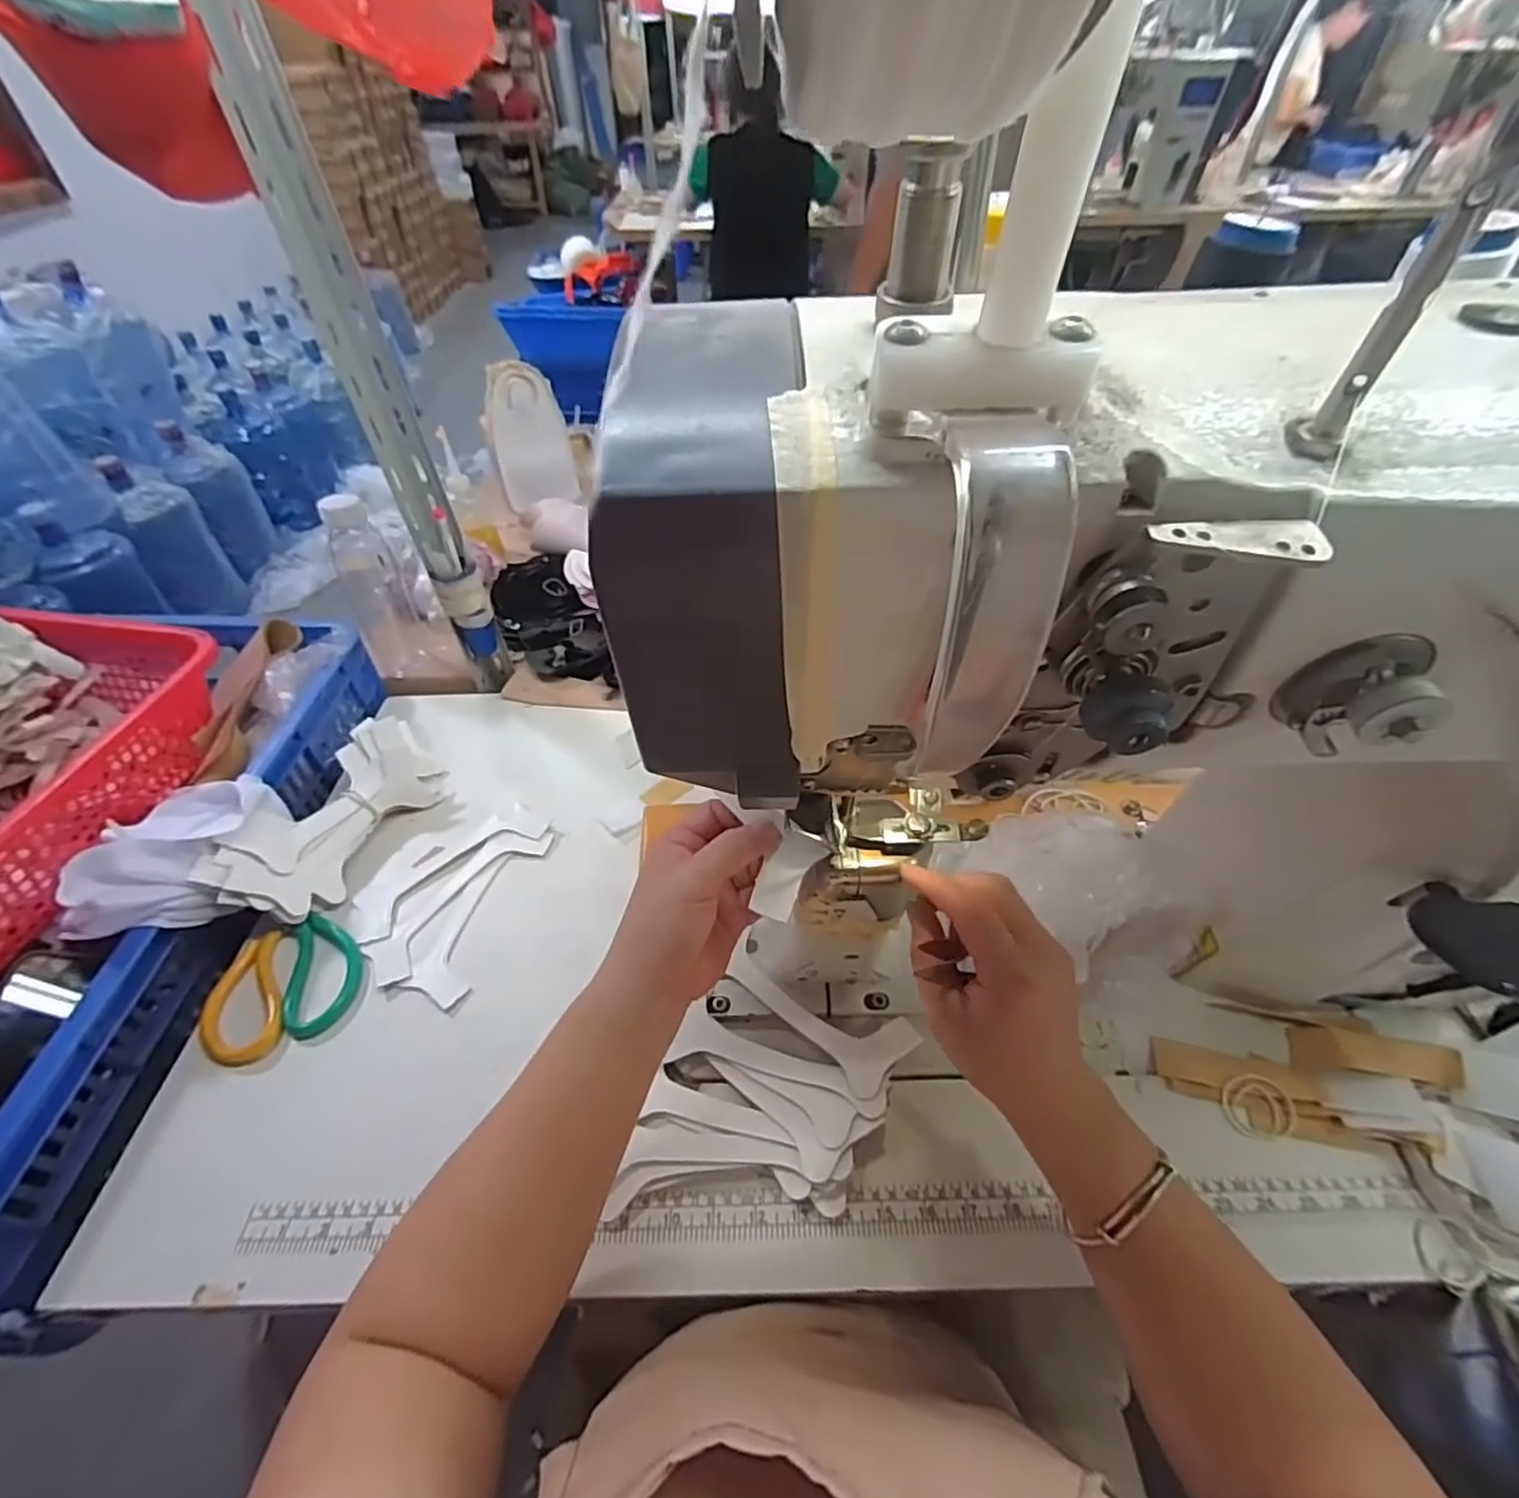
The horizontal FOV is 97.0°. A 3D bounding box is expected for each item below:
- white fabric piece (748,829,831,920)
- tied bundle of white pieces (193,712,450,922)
[{"bbox_3d":[0.016,0.068,0.356,0.023,0.004,0.046,23,70,22],"label":"white fabric piece"},{"bbox_3d":[-0.363,0.056,0.582,0.100,0.040,0.201,44,42,-18],"label":"tied bundle of white pieces"}]

